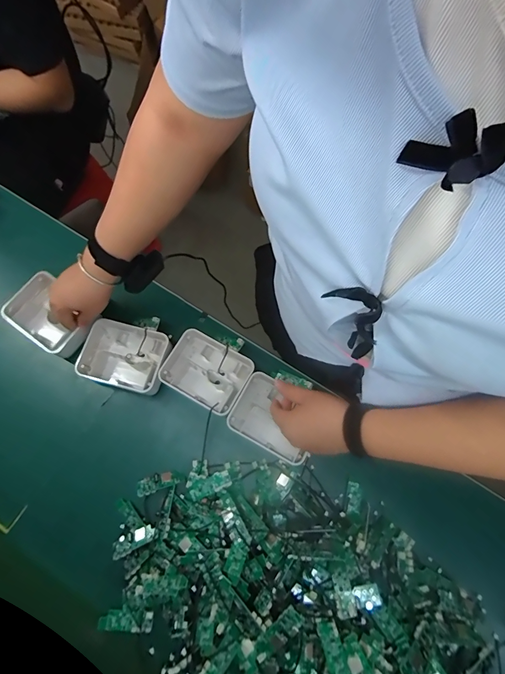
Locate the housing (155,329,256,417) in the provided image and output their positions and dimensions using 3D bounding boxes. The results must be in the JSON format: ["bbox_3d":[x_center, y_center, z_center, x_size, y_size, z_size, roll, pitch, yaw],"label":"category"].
[{"bbox_3d":[-0.073,0.056,0.571,0.127,0.042,0.100,30,77,9],"label":"housing"}]

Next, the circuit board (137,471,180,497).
[{"bbox_3d":[-0.143,0.219,0.529,0.062,0.007,0.024,-16,58,-10],"label":"circuit board"}]

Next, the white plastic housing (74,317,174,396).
[{"bbox_3d":[-0.208,0.032,0.577,0.138,0.044,0.101,16,75,5],"label":"white plastic housing"}]

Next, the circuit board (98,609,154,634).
[{"bbox_3d":[-0.171,0.384,0.474,0.069,0.010,0.025,5,75,2],"label":"circuit board"}]

